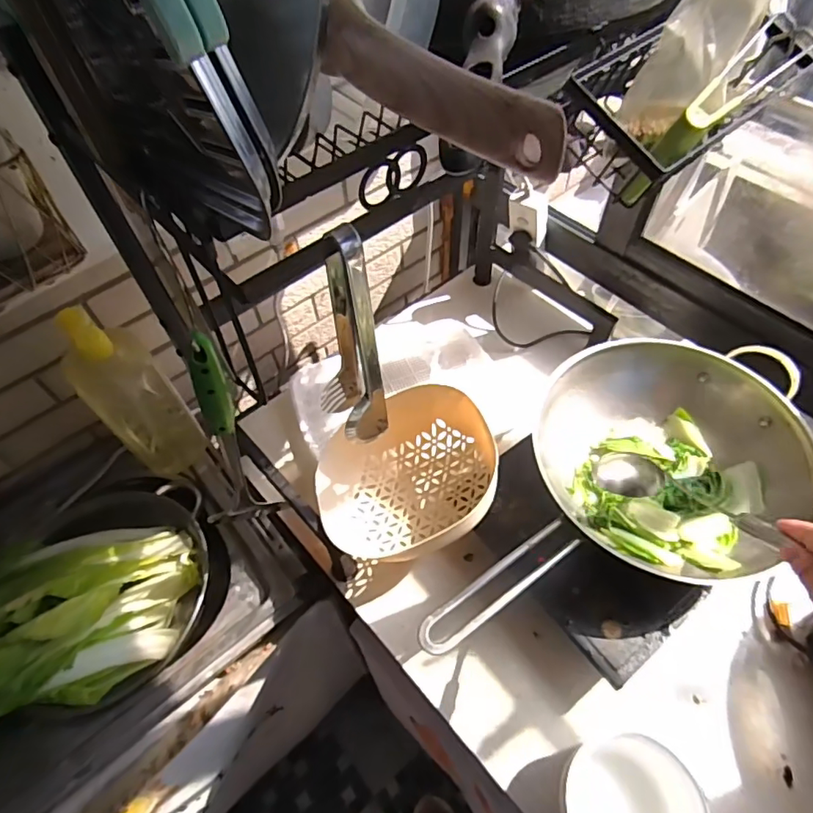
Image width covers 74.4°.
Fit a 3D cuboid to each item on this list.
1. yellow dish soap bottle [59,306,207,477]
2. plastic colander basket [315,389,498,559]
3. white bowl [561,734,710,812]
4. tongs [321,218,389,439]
[{"bbox_3d":[-0.355,0.000,0.712,0.087,0.339,0.088,-40,63,-21],"label":"yellow dish soap bottle"},{"bbox_3d":[-0.008,0.079,0.680,0.206,0.105,0.210,-1,56,2],"label":"plastic colander basket"},{"bbox_3d":[0.221,0.396,0.522,0.117,0.057,0.122,-1,56,2],"label":"white bowl"},{"bbox_3d":[-0.051,-0.047,0.437,0.053,0.208,0.052,-17,57,-8],"label":"tongs"}]

